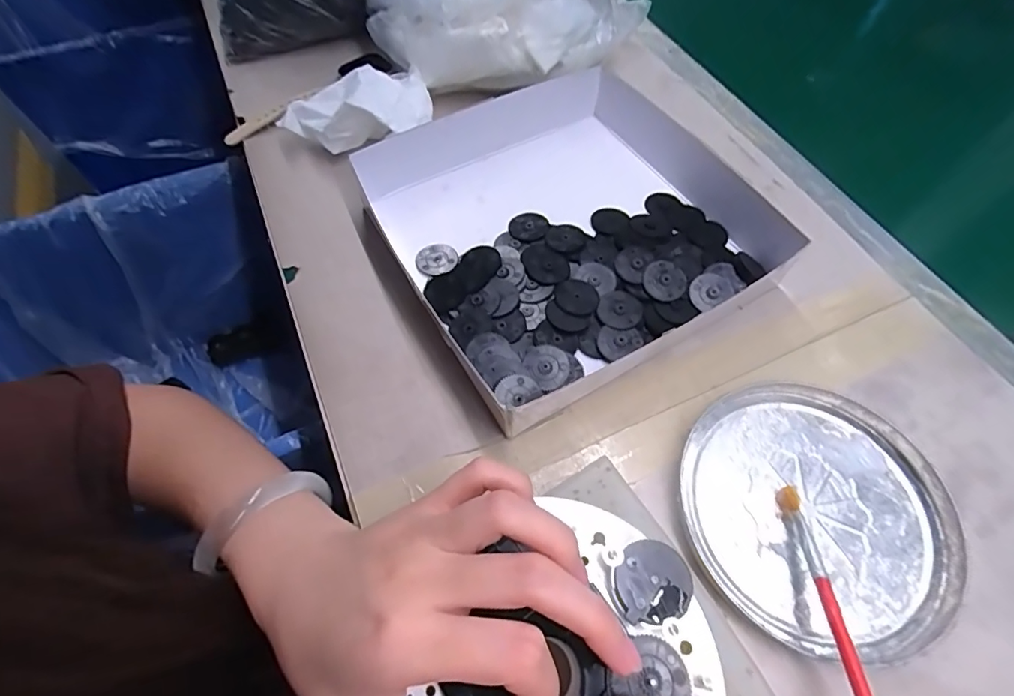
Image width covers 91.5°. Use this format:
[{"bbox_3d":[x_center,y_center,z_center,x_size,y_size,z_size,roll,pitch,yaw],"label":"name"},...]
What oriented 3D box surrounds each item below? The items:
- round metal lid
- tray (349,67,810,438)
[{"bbox_3d":[0.153,0.078,0.245,0.122,0.011,0.124,0,60,-1],"label":"round metal lid"},{"bbox_3d":[0.048,-0.086,0.321,0.232,0.036,0.211,-26,64,-15],"label":"tray"}]

